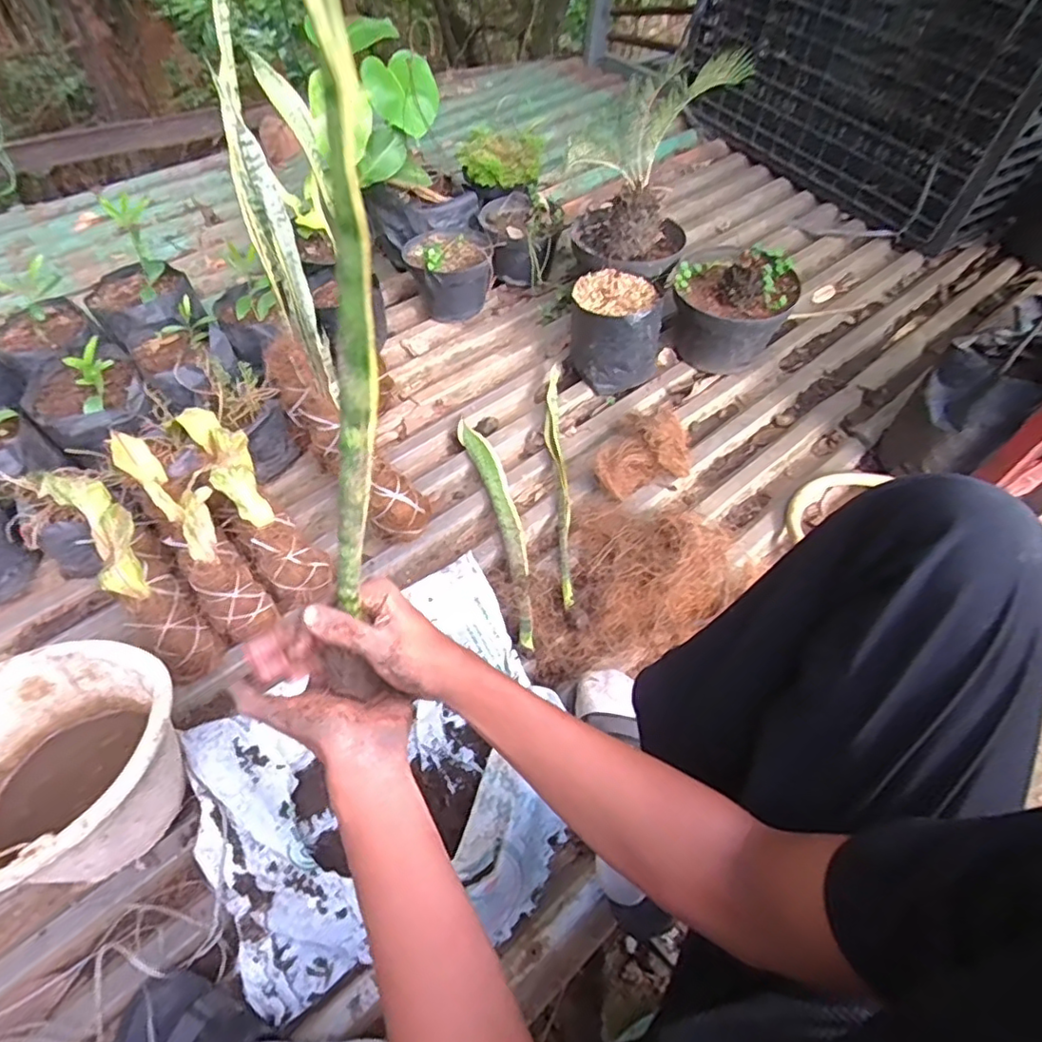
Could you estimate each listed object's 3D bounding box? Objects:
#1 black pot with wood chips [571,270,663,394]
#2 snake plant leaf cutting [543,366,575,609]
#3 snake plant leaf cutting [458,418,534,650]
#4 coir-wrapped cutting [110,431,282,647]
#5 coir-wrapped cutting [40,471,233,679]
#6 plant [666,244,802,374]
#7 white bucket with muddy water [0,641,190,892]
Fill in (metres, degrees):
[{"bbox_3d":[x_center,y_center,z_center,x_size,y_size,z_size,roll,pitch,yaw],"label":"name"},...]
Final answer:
[{"bbox_3d":[0.170,-0.338,1.094,0.167,0.166,0.139,7,55,-1],"label":"black pot with wood chips"},{"bbox_3d":[0.063,-0.082,0.971,0.035,0.044,0.486,0,55,-6],"label":"snake plant leaf cutting"},{"bbox_3d":[-0.028,0.000,0.924,0.053,0.031,0.417,-11,57,-13],"label":"snake plant leaf cutting"},{"bbox_3d":[-0.430,0.011,0.784,0.081,0.086,0.317,-35,89,-24],"label":"coir-wrapped cutting"},{"bbox_3d":[-0.488,0.059,0.754,0.069,0.101,0.315,-35,92,-24],"label":"coir-wrapped cutting"},{"bbox_3d":[0.393,-0.420,1.139,0.224,0.166,0.235,1,55,-2],"label":"plant"},{"bbox_3d":[-0.477,0.277,0.642,0.241,0.219,0.222,1,55,-2],"label":"white bucket with muddy water"}]

